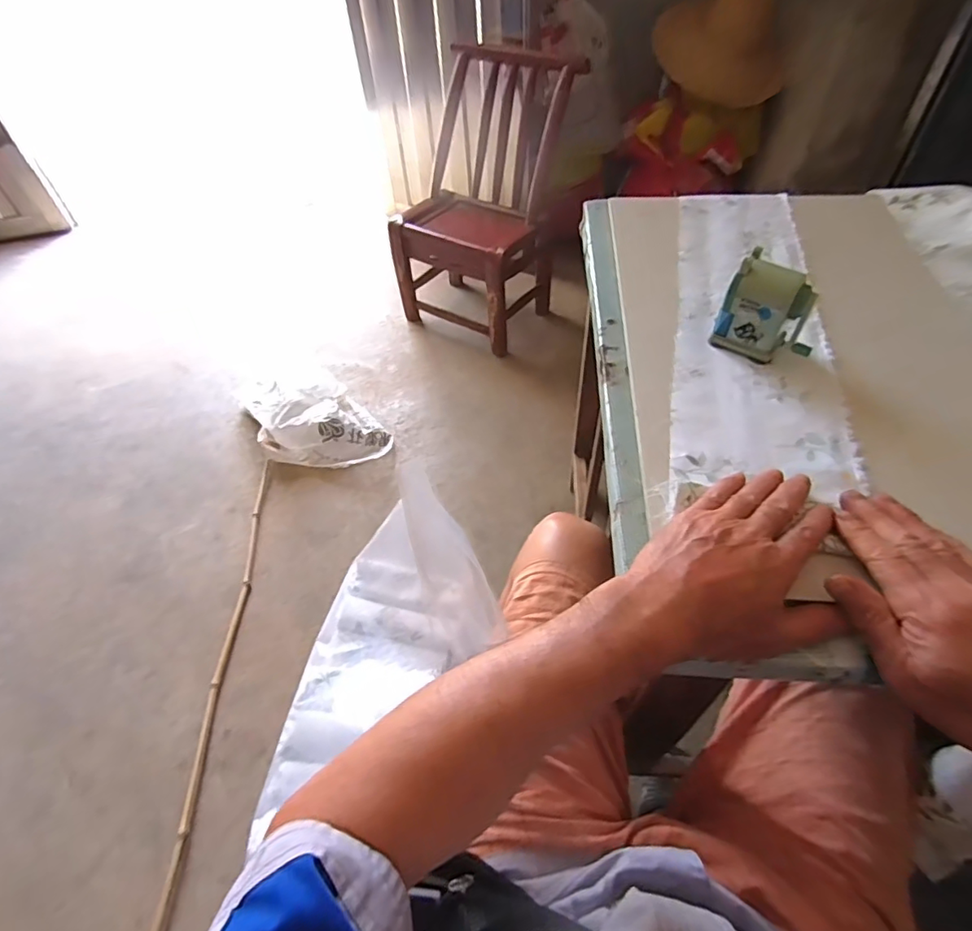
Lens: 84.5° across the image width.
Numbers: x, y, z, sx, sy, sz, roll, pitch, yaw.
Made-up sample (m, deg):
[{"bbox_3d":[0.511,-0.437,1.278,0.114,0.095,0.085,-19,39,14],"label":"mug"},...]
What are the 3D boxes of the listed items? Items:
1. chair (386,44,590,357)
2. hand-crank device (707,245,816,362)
[{"bbox_3d":[-0.004,-0.687,1.457,0.405,0.598,0.428,30,58,24],"label":"chair"},{"bbox_3d":[0.259,-0.141,0.488,0.081,0.078,0.046,19,55,20],"label":"hand-crank device"}]

